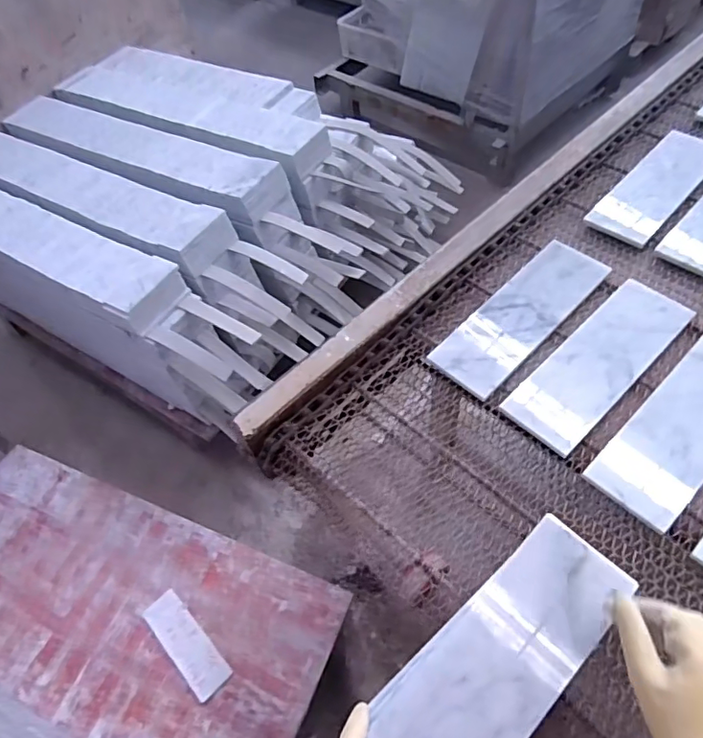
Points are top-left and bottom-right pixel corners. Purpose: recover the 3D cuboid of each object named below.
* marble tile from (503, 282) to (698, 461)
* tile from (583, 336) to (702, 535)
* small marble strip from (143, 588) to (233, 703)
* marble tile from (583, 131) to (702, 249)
[{"bbox_3d":[0.352,-0.013,0.756,0.319,0.017,0.109,-40,58,-20],"label":"marble tile"},{"bbox_3d":[0.438,0.061,0.684,0.315,0.015,0.108,-40,58,-20],"label":"tile"},{"bbox_3d":[-0.356,0.582,1.142,0.078,0.016,0.245,-40,50,-24],"label":"small marble strip"},{"bbox_3d":[0.553,-0.337,0.960,0.113,0.010,0.327,34,65,29],"label":"marble tile"}]

